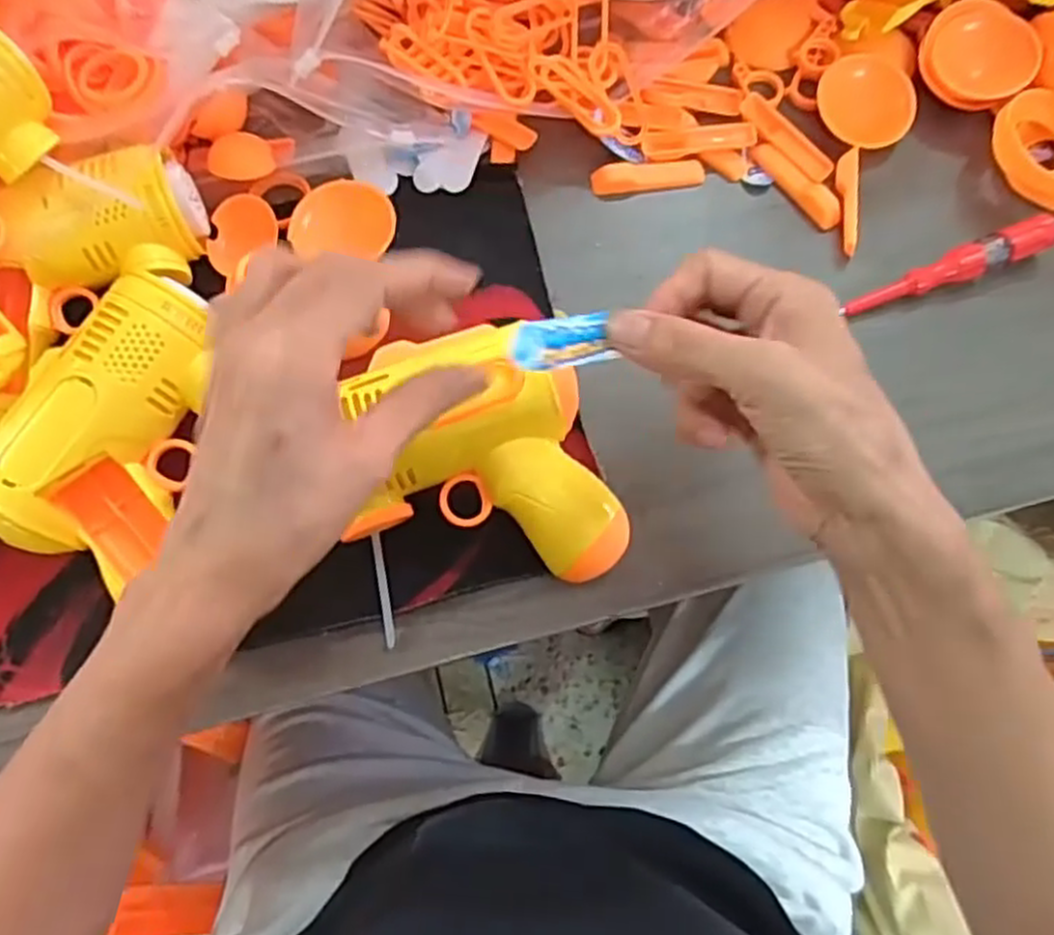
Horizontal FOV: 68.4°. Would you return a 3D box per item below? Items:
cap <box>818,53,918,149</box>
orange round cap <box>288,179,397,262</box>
[{"bbox_3d":[0.192,-0.205,0.435,0.054,0.016,0.050,0,75,0],"label":"cap"},{"bbox_3d":[-0.097,-0.132,0.416,0.054,0.014,0.045,10,75,3],"label":"orange round cap"}]

